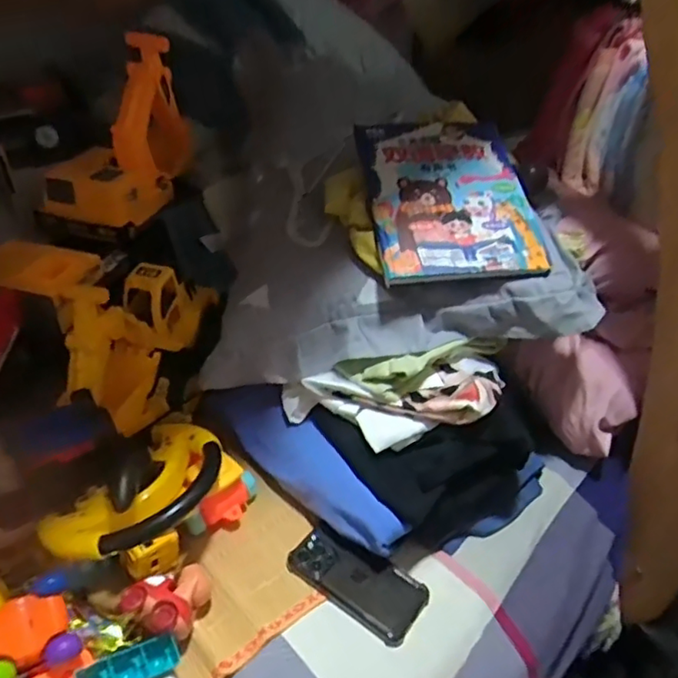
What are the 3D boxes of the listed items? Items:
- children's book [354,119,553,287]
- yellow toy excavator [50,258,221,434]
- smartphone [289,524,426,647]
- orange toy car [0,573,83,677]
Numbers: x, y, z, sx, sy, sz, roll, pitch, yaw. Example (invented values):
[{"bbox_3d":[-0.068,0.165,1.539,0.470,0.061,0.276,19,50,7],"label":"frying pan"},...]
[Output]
[{"bbox_3d":[0.137,-0.178,0.737,0.198,0.017,0.280,-2,54,-9],"label":"children's book"},{"bbox_3d":[-0.249,-0.011,0.755,0.115,0.143,0.282,10,37,6],"label":"yellow toy excavator"},{"bbox_3d":[0.020,0.251,0.634,0.140,0.017,0.072,26,42,25],"label":"smartphone"},{"bbox_3d":[-0.283,0.259,0.521,0.094,0.065,0.076,-12,62,-36],"label":"orange toy car"}]

